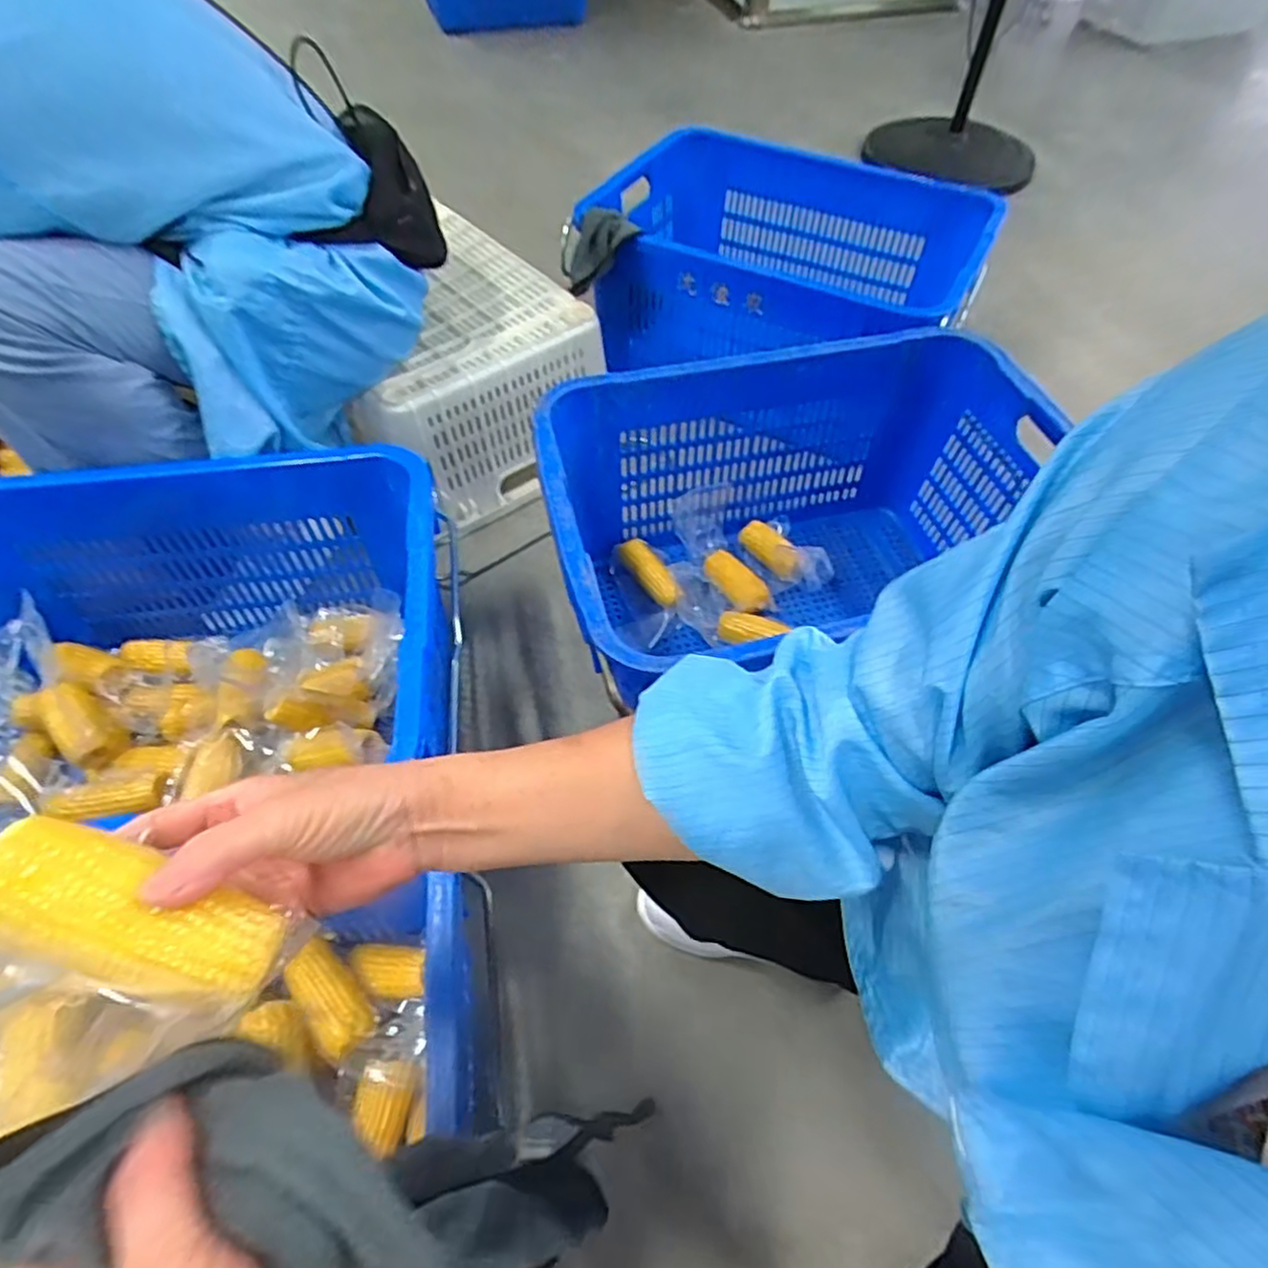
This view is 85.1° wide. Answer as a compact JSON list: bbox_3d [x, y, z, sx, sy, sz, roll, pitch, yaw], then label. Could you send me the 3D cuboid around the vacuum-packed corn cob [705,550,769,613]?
[{"bbox_3d":[0.139,-0.078,0.970,0.041,0.038,0.114,-30,60,-19],"label":"vacuum-packed corn cob"}]

